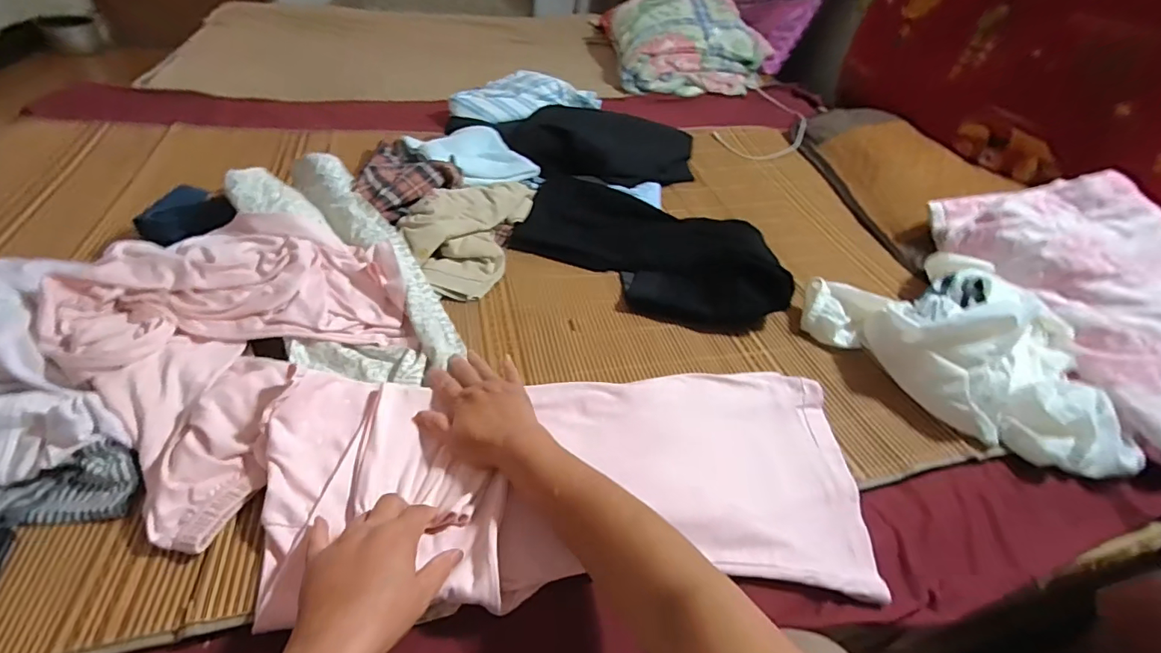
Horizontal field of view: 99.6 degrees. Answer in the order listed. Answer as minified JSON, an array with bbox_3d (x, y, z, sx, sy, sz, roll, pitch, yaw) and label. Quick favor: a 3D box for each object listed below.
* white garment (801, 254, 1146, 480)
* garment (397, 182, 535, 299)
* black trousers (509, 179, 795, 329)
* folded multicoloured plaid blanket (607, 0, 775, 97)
[{"bbox_3d":[0.547,0.015,0.671,0.269,0.120,0.397,-18,48,-24],"label":"white garment"},{"bbox_3d":[-0.188,-0.171,0.804,0.159,0.081,0.298,11,43,4],"label":"garment"},{"bbox_3d":[0.112,-0.146,0.820,0.469,0.070,0.233,21,44,14],"label":"black trousers"},{"bbox_3d":[0.360,-0.921,1.571,0.499,0.206,0.423,0,43,-8],"label":"folded multicoloured plaid blanket"}]

